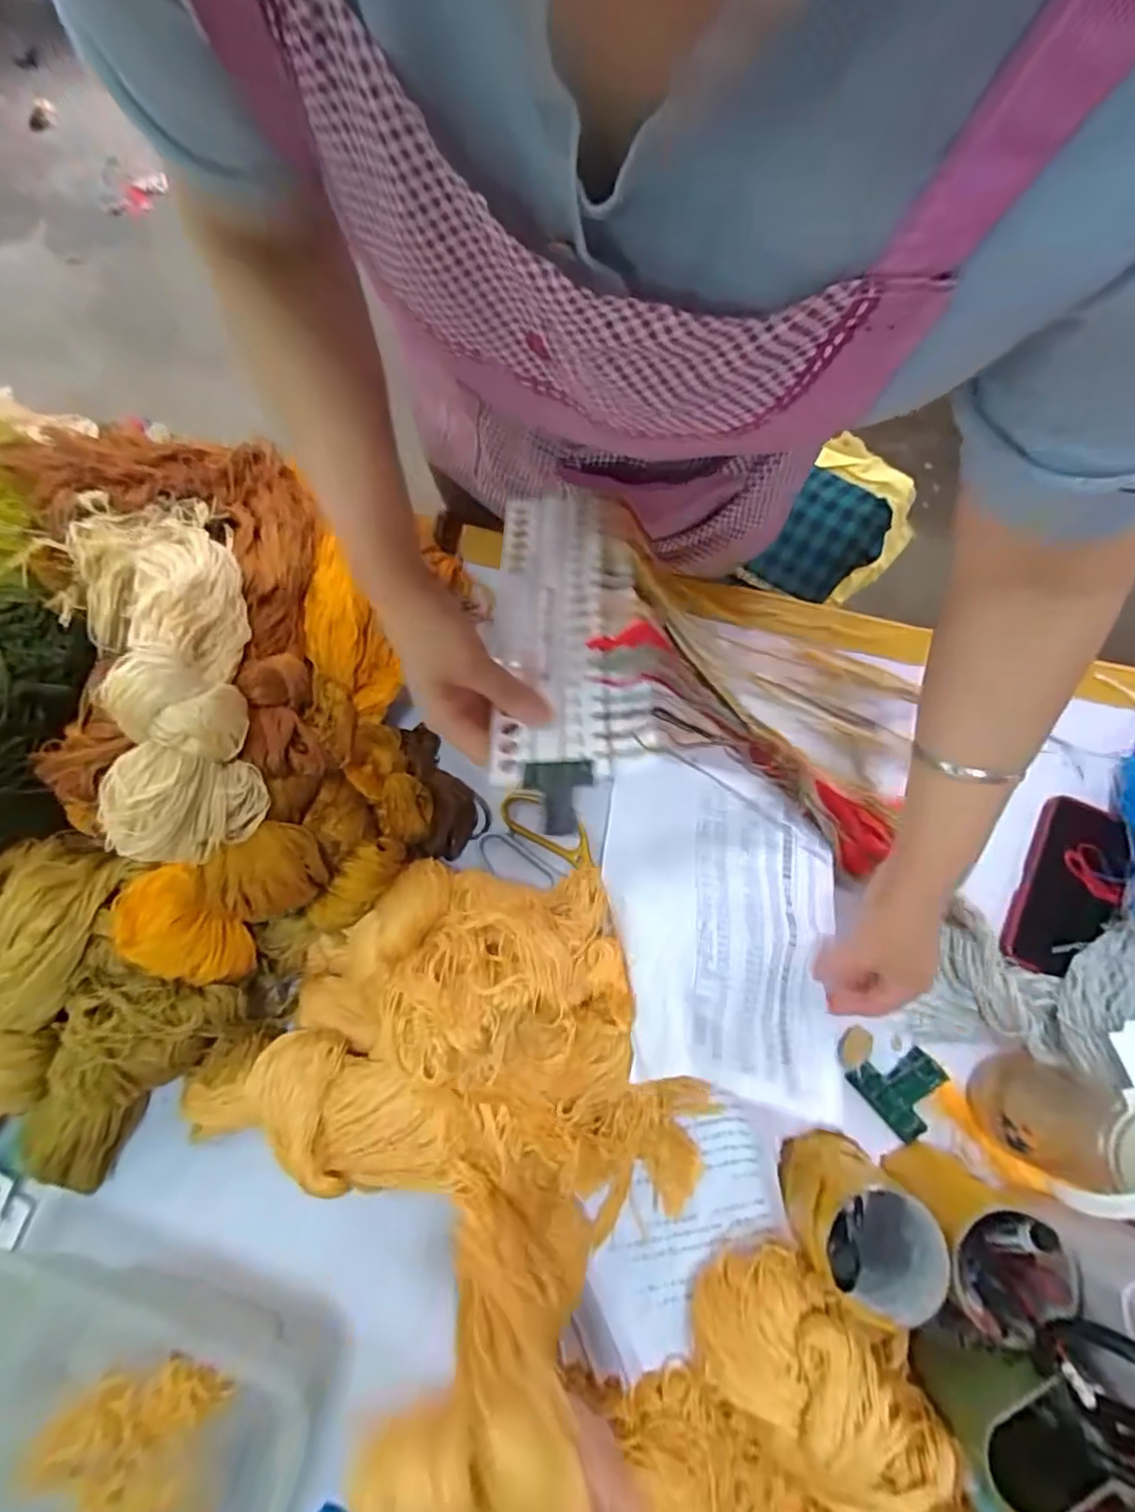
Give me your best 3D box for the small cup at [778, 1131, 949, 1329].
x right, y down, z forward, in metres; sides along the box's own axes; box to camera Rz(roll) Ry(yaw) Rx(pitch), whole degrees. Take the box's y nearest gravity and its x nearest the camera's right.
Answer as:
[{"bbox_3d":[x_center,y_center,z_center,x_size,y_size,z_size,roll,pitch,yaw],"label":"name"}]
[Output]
[{"bbox_3d":[0.207,0.342,0.472,0.084,0.122,0.084,0,77,2],"label":"small cup"}]

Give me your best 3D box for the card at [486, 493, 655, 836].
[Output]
[{"bbox_3d":[0.001,-0.084,0.450,0.105,0.014,0.271,-6,62,9],"label":"card"}]

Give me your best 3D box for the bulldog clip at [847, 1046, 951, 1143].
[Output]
[{"bbox_3d":[0.284,0.278,0.549,0.064,0.018,0.068,-41,79,-8],"label":"bulldog clip"}]

